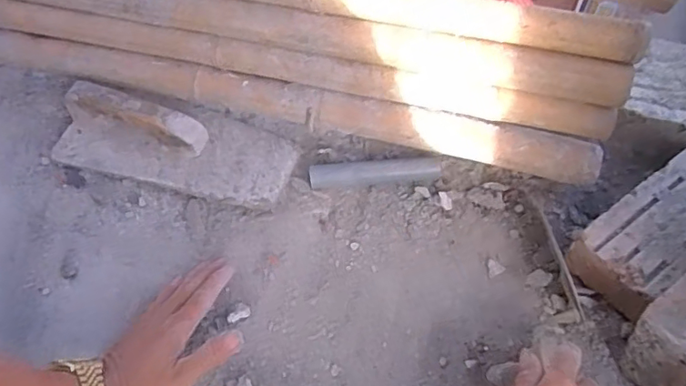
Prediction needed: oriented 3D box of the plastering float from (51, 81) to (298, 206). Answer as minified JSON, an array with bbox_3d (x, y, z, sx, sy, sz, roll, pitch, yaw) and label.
[{"bbox_3d":[-0.196,-0.068,0.637,0.280,0.069,0.115,13,59,10],"label":"plastering float"}]

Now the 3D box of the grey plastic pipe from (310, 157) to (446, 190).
[{"bbox_3d":[0.037,-0.023,0.629,0.147,0.022,0.026,-5,58,-1],"label":"grey plastic pipe"}]

